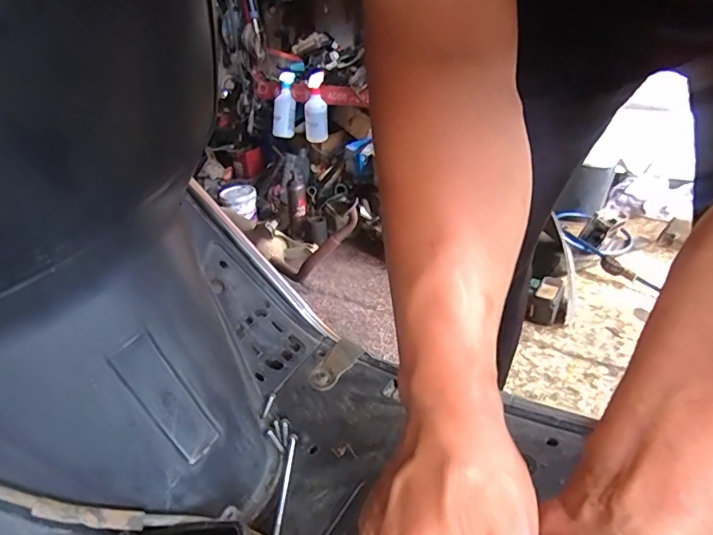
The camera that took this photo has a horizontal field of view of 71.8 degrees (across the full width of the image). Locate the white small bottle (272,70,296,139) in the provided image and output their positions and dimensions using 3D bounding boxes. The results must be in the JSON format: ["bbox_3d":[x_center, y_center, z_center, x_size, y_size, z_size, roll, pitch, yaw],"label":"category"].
[{"bbox_3d":[-0.249,-0.572,1.727,0.073,0.231,0.060,10,12,19],"label":"white small bottle"}]

